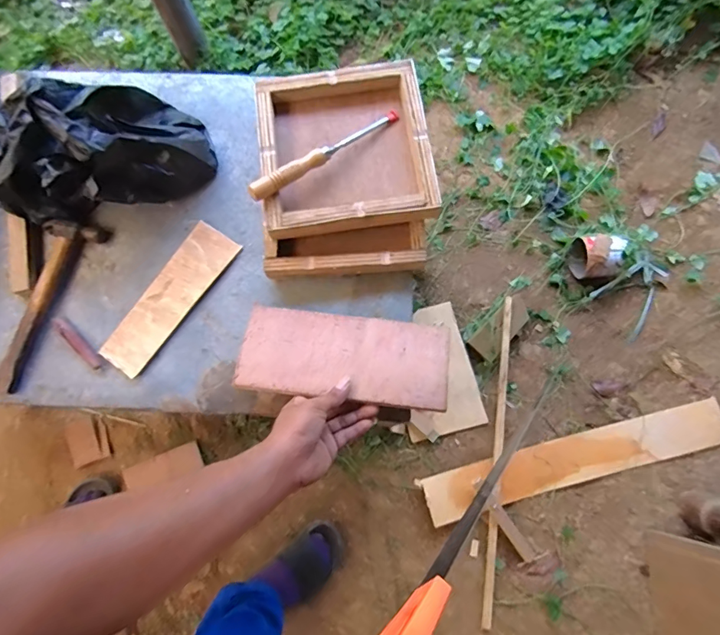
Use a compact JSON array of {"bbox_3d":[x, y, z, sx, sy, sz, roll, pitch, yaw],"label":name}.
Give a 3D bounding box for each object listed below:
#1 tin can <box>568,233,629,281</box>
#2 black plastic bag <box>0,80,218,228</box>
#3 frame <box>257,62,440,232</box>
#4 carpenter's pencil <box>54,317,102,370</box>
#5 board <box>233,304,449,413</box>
[{"bbox_3d":[0.613,-0.153,1.180,0.106,0.096,0.111,4,81,0],"label":"tin can"},{"bbox_3d":[-0.364,-0.231,0.606,0.283,0.146,0.191,-34,83,-6],"label":"black plastic bag"},{"bbox_3d":[-0.021,-0.229,0.624,0.223,0.056,0.232,-7,81,-2],"label":"frame"},{"bbox_3d":[-0.389,0.036,0.623,0.097,0.004,0.015,42,83,6],"label":"carpenter's pencil"},{"bbox_3d":[-0.019,0.048,0.572,0.254,0.011,0.116,6,61,4],"label":"board"}]

